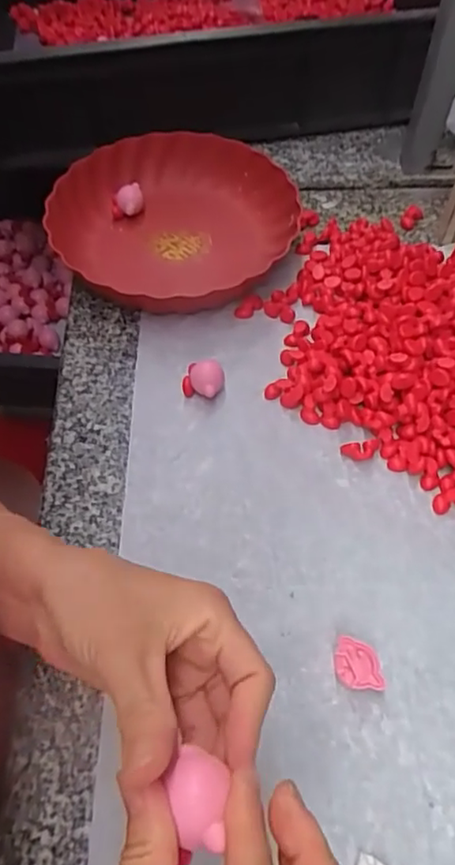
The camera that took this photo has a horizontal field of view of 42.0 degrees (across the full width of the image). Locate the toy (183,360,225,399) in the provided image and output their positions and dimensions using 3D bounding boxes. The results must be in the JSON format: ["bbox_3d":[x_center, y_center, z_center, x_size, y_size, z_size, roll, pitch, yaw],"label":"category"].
[{"bbox_3d":[-0.021,-0.045,0.512,0.032,0.025,0.029,15,59,10],"label":"toy"}]

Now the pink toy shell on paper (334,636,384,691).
[{"bbox_3d":[0.085,0.152,0.390,0.029,0.011,0.033,0,57,1],"label":"pink toy shell on paper"}]

